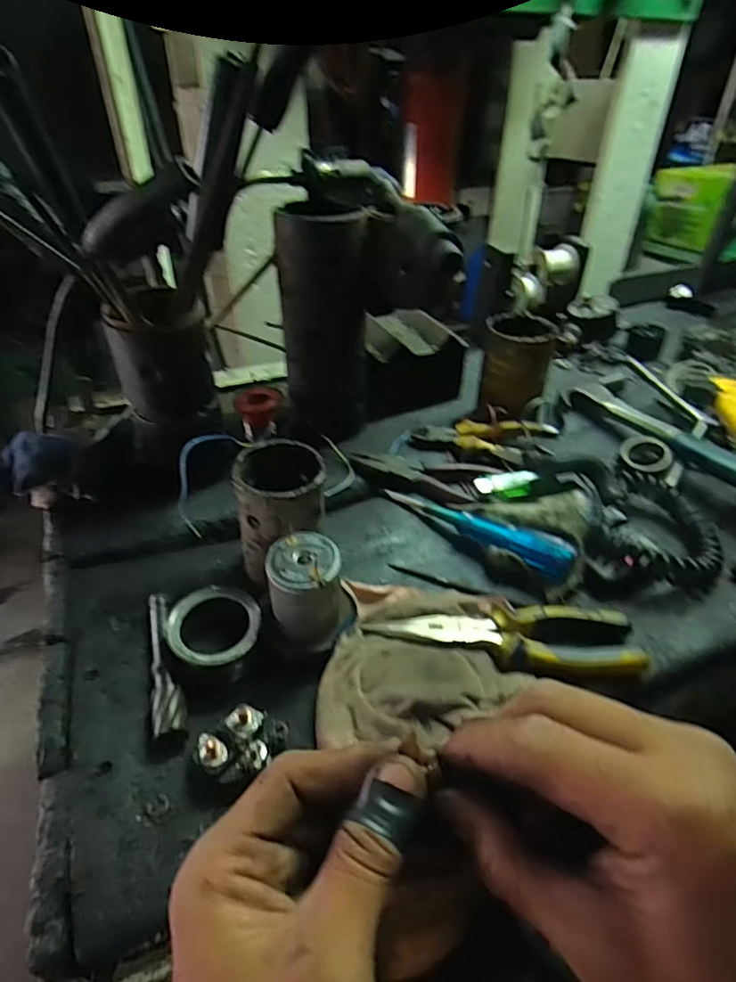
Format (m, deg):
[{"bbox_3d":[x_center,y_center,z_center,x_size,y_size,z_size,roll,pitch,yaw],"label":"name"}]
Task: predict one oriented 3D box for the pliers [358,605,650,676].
[{"bbox_3d":[0.099,0.105,0.385,0.186,0.014,0.053,2,38,3],"label":"pliers"}]

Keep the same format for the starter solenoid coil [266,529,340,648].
[{"bbox_3d":[-0.045,0.073,0.380,0.048,0.071,0.050,0,38,0],"label":"starter solenoid coil"}]

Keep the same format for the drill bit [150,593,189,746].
[{"bbox_3d":[-0.144,0.121,0.371,0.020,0.016,0.119,-14,40,-18],"label":"drill bit"}]

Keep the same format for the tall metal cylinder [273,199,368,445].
[{"bbox_3d":[-0.047,-0.171,0.553,0.086,0.216,0.088,-7,38,-9],"label":"tall metal cylinder"}]

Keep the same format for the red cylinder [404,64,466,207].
[{"bbox_3d":[0.110,-0.598,0.899,0.085,0.183,0.080,9,38,11],"label":"red cylinder"}]

